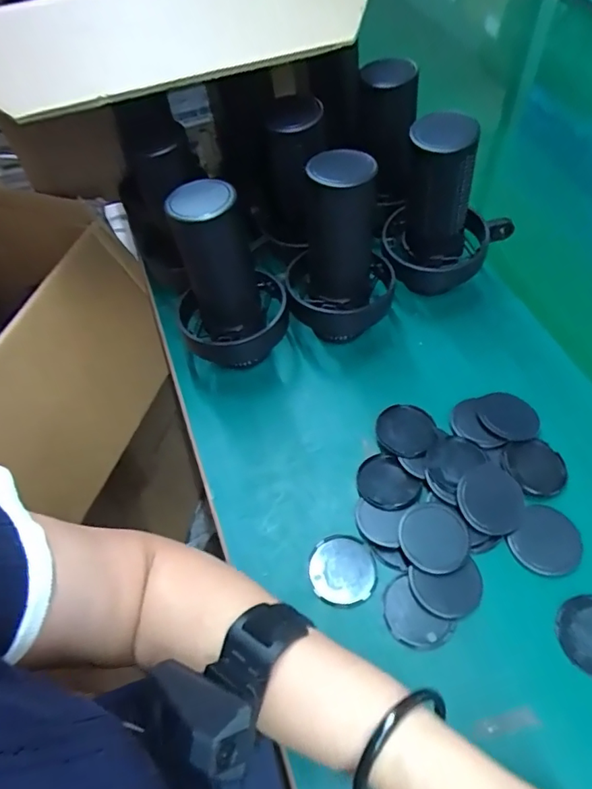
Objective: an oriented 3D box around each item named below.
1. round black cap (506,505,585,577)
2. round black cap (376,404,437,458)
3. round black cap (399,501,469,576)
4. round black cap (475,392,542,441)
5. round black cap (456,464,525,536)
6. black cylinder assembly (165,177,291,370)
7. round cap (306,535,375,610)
[{"bbox_3d":[0.185,0.107,0.376,0.046,0.007,0.052,35,65,23],"label":"round black cap"},{"bbox_3d":[0.092,0.030,0.427,0.046,0.009,0.046,-2,57,3],"label":"round black cap"},{"bbox_3d":[0.100,0.103,0.373,0.047,0.007,0.050,-2,57,3],"label":"round black cap"},{"bbox_3d":[0.180,0.017,0.435,0.046,0.006,0.050,-2,57,3],"label":"round black cap"},{"bbox_3d":[0.146,0.078,0.384,0.049,0.007,0.049,1,67,-3],"label":"round black cap"},{"bbox_3d":[-0.057,-0.086,0.433,0.092,0.166,0.076,-9,57,-2],"label":"black cylinder assembly"},{"bbox_3d":[0.034,0.128,0.375,0.048,0.004,0.050,-2,57,3],"label":"round cap"}]

